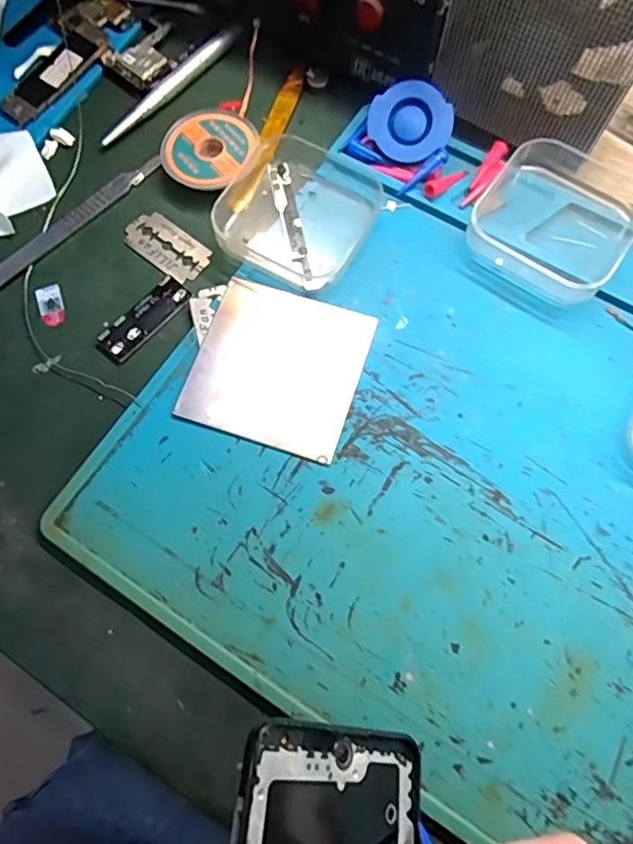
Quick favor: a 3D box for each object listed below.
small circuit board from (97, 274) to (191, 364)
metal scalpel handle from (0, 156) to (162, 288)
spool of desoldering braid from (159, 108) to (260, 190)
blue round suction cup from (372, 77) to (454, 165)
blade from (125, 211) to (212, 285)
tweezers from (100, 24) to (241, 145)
[{"bbox_3d":[-0.075,-0.045,0.240,0.016,0.004,0.044,41,78,13],"label":"small circuit board"},{"bbox_3d":[-0.118,-0.089,0.257,0.112,0.004,0.012,-43,76,-11],"label":"metal scalpel handle"},{"bbox_3d":[-0.049,-0.127,0.262,0.042,0.010,0.045,-1,72,2],"label":"spool of desoldering braid"},{"bbox_3d":[0.044,-0.137,0.256,0.035,0.009,0.034,-1,99,8],"label":"blue round suction cup"},{"bbox_3d":[-0.068,-0.080,0.254,0.040,0.004,0.023,38,73,9],"label":"blade"},{"bbox_3d":[-0.073,-0.169,0.277,0.011,0.006,0.088,38,77,13],"label":"tweezers"}]

